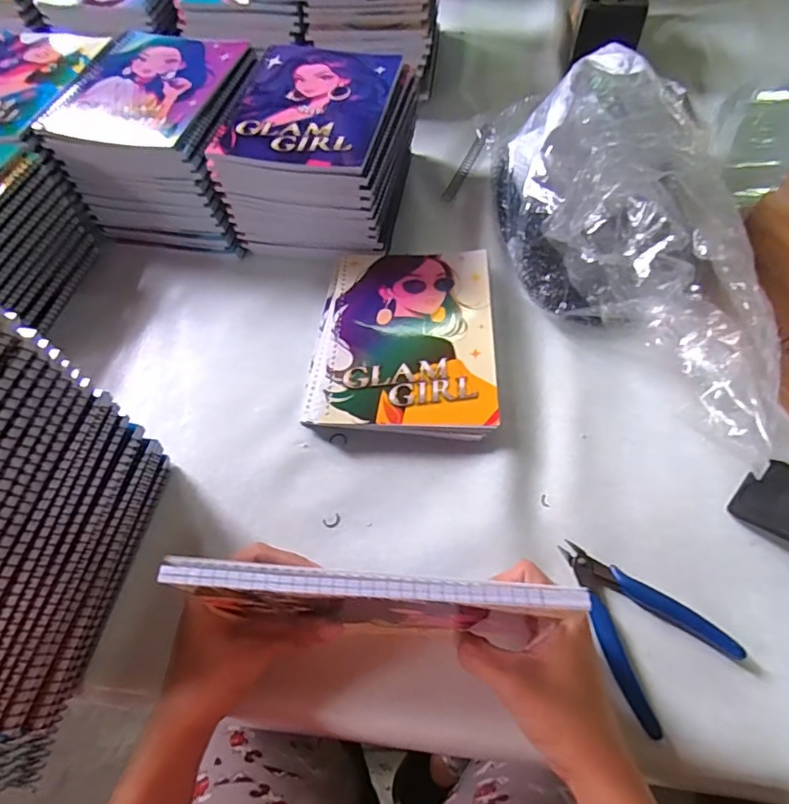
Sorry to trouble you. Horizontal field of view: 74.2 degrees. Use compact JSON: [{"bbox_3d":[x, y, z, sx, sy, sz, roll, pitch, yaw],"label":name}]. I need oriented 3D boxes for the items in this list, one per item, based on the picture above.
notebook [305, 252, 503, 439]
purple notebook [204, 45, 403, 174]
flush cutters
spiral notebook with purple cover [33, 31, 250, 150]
[{"bbox_3d":[0.011,-0.060,0.487,0.163,0.021,0.201,3,61,5],"label":"notebook"},{"bbox_3d":[-0.081,-0.299,0.517,0.148,0.008,0.196,10,62,9],"label":"purple notebook"},{"bbox_3d":[0.166,0.147,0.362,0.083,0.011,0.116,-29,63,-13],"label":"flush cutters"},{"bbox_3d":[-0.262,-0.331,0.547,0.159,0.010,0.195,12,62,10],"label":"spiral notebook with purple cover"}]

